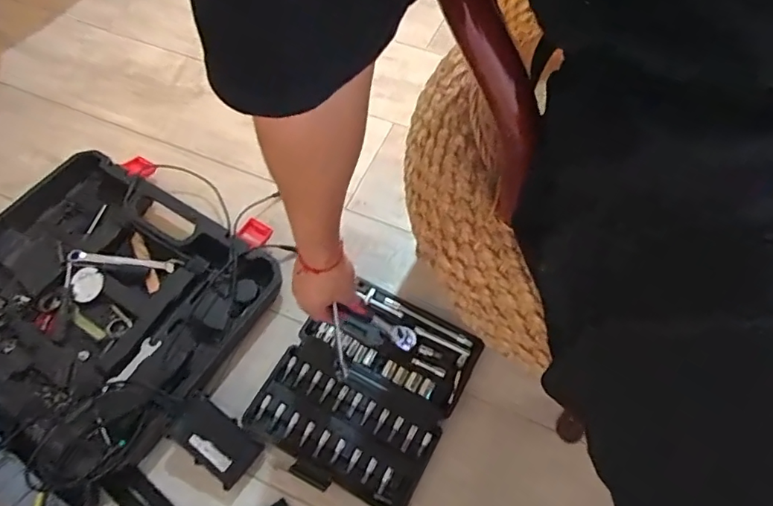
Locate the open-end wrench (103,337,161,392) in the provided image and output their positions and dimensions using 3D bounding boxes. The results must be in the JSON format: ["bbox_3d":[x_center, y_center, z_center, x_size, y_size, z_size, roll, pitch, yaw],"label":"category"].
[{"bbox_3d":[-0.329,0.144,0.678,0.023,0.006,0.083,27,64,15],"label":"open-end wrench"}]

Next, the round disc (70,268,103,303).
[{"bbox_3d":[-0.421,0.044,0.735,0.045,0.004,0.048,0,81,1],"label":"round disc"}]

